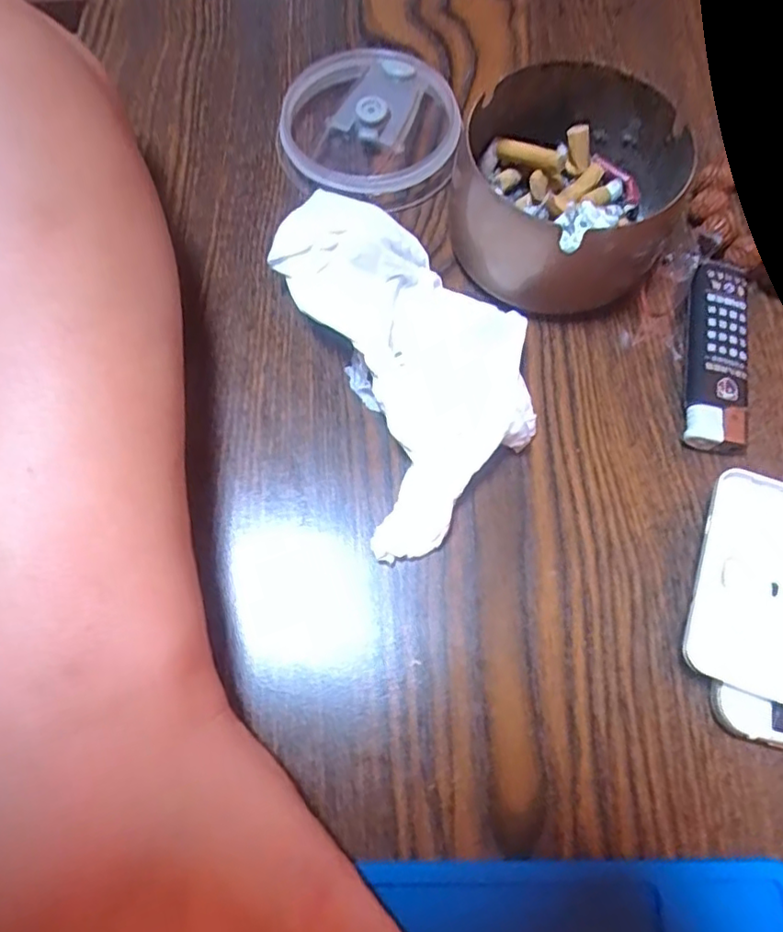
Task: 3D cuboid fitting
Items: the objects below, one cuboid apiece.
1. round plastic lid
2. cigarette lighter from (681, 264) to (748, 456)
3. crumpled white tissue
[{"bbox_3d":[-0.010,-0.151,0.282,0.077,0.017,0.080,0,69,0],"label":"round plastic lid"},{"bbox_3d":[0.126,-0.043,0.245,0.023,0.012,0.078,9,69,4],"label":"cigarette lighter"},{"bbox_3d":[0.010,-0.044,0.238,0.077,0.024,0.138,-19,70,-7],"label":"crumpled white tissue"}]

